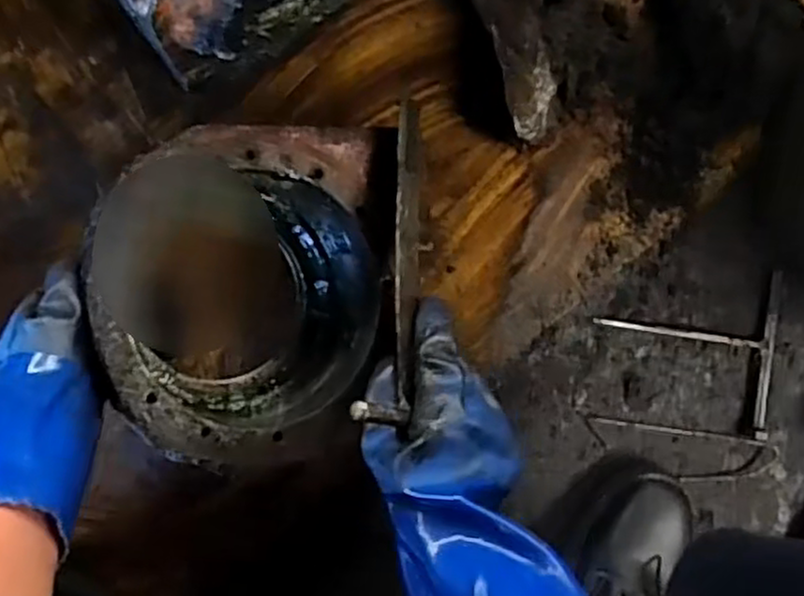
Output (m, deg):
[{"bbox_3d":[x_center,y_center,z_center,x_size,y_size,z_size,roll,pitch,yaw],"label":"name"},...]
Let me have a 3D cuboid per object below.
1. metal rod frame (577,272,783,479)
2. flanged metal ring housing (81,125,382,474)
[{"bbox_3d":[0.250,0.075,0.653,0.181,0.010,0.182,-2,94,-7],"label":"metal rod frame"},{"bbox_3d":[-0.114,-0.002,0.515,0.196,0.096,0.220,-6,94,-29],"label":"flanged metal ring housing"}]

